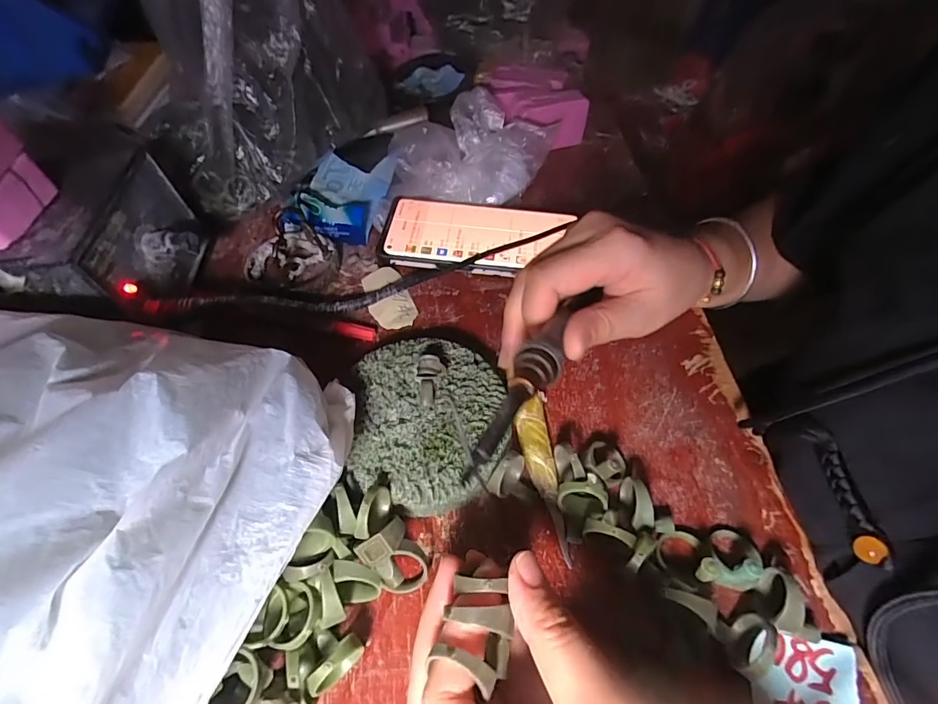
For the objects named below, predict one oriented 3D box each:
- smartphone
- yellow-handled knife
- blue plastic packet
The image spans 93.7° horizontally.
[{"bbox_3d":[0.005,-0.096,0.358,0.144,0.016,0.078,5,54,2],"label":"smartphone"},{"bbox_3d":[0.039,0.066,0.247,0.020,0.009,0.093,-2,54,-3],"label":"yellow-handled knife"},{"bbox_3d":[-0.109,-0.134,0.371,0.067,0.030,0.085,15,55,9],"label":"blue plastic packet"}]

